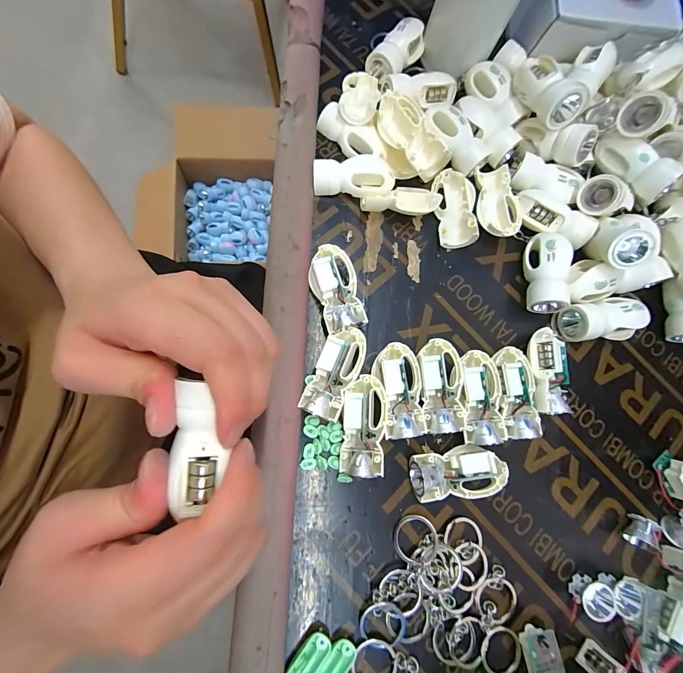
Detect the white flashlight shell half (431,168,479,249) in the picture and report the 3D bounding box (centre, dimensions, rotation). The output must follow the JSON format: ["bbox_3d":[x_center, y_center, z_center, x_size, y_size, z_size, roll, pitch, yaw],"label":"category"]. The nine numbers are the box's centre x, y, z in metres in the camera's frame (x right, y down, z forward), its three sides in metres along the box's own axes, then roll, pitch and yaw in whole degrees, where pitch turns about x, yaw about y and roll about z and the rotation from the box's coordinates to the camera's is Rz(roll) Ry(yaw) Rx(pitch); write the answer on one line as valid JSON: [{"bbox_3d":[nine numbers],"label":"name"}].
[{"bbox_3d":[0.096,-0.109,0.280,0.032,0.019,0.065,1,78,-7],"label":"white flashlight shell half"}]

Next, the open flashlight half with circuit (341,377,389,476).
[{"bbox_3d":[0.015,0.061,0.231,0.029,0.018,0.065,6,77,-6],"label":"open flashlight half with circuit"}]

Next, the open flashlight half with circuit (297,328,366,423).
[{"bbox_3d":[-0.004,0.025,0.237,0.028,0.020,0.065,26,76,-1],"label":"open flashlight half with circuit"}]

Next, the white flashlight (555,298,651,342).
[{"bbox_3d":[0.209,-0.012,0.267,0.062,0.021,0.029,-1,78,-8],"label":"white flashlight"}]

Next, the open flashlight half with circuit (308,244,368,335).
[{"bbox_3d":[-0.004,-0.036,0.251,0.034,0.025,0.066,-15,80,-10],"label":"open flashlight half with circuit"}]

